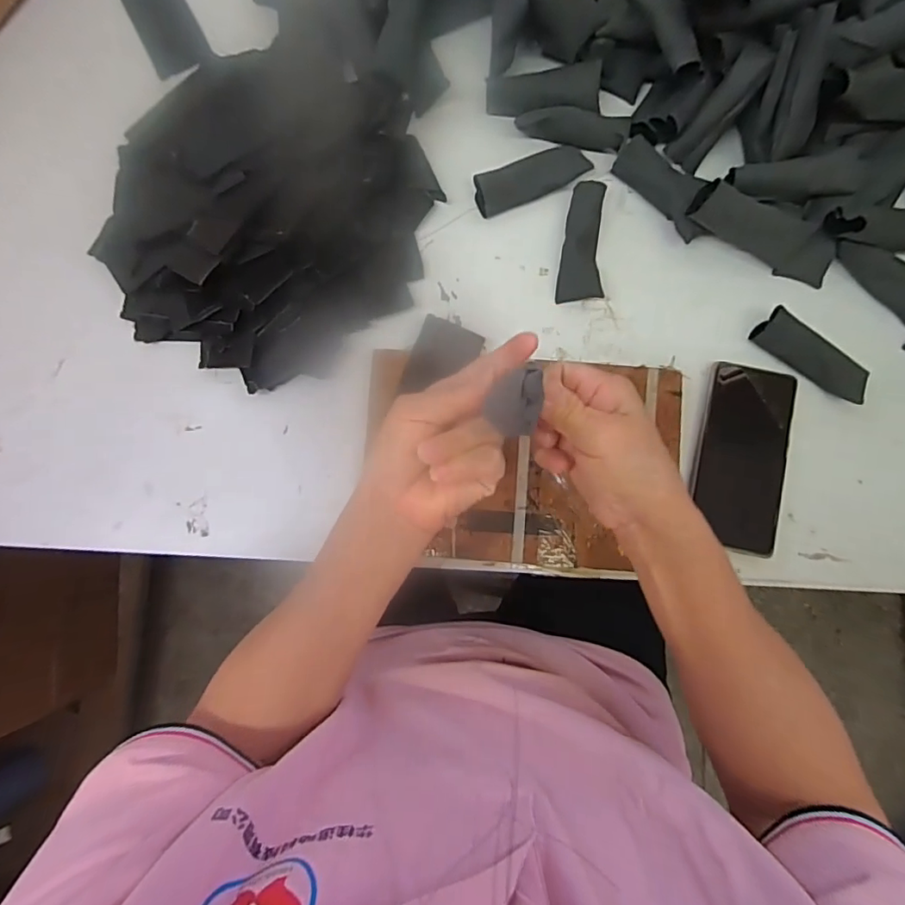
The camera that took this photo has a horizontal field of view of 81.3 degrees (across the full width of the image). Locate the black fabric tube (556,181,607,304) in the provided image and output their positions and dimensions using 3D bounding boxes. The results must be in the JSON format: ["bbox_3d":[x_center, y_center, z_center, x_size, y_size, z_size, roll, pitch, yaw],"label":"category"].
[{"bbox_3d":[0.119,-0.188,0.474,0.036,0.027,0.102,8,84,1],"label":"black fabric tube"}]

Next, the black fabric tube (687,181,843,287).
[{"bbox_3d":[0.273,-0.191,0.459,0.141,0.041,0.012,21,43,-13],"label":"black fabric tube"}]

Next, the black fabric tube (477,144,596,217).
[{"bbox_3d":[0.071,-0.251,0.480,0.104,0.021,0.032,-23,84,-2],"label":"black fabric tube"}]

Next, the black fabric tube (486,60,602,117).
[{"bbox_3d":[0.083,-0.333,0.483,0.101,0.028,0.030,1,84,1],"label":"black fabric tube"}]

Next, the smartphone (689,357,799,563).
[{"bbox_3d":[0.250,0.003,0.455,0.073,0.008,0.158,12,84,2],"label":"smartphone"}]

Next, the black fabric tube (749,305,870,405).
[{"bbox_3d":[0.316,-0.084,0.461,0.104,0.024,0.035,32,85,4],"label":"black fabric tube"}]

